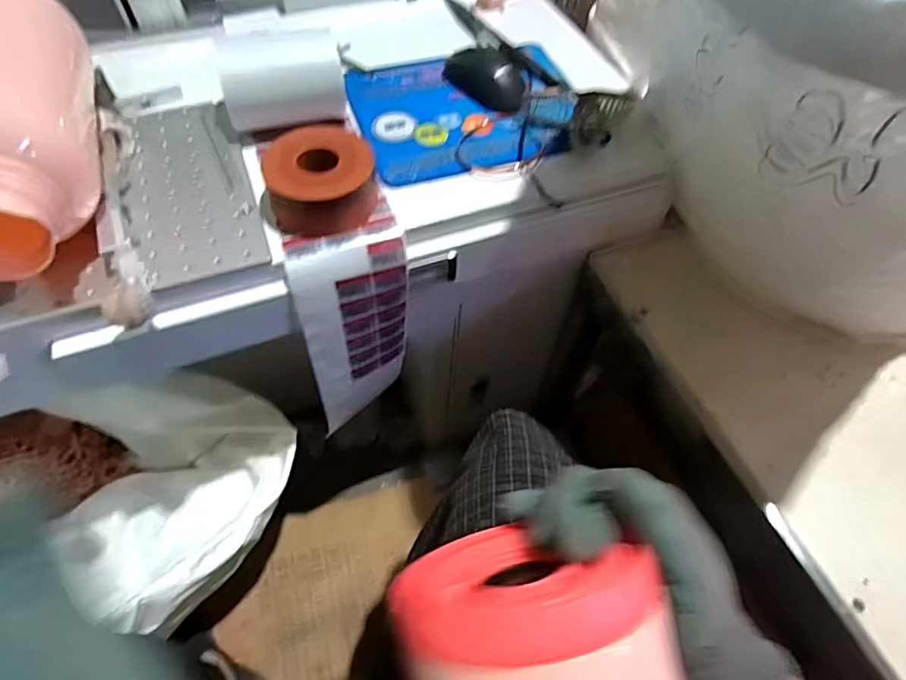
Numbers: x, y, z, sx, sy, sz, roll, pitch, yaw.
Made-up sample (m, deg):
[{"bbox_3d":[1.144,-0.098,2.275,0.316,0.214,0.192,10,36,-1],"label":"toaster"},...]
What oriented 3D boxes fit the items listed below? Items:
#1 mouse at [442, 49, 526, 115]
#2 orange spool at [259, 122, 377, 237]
[{"bbox_3d":[0.038,-0.298,0.600,0.059,0.030,0.107,-26,62,-18],"label":"mouse"},{"bbox_3d":[-0.120,-0.149,0.487,0.094,0.048,0.085,-4,57,-5],"label":"orange spool"}]

